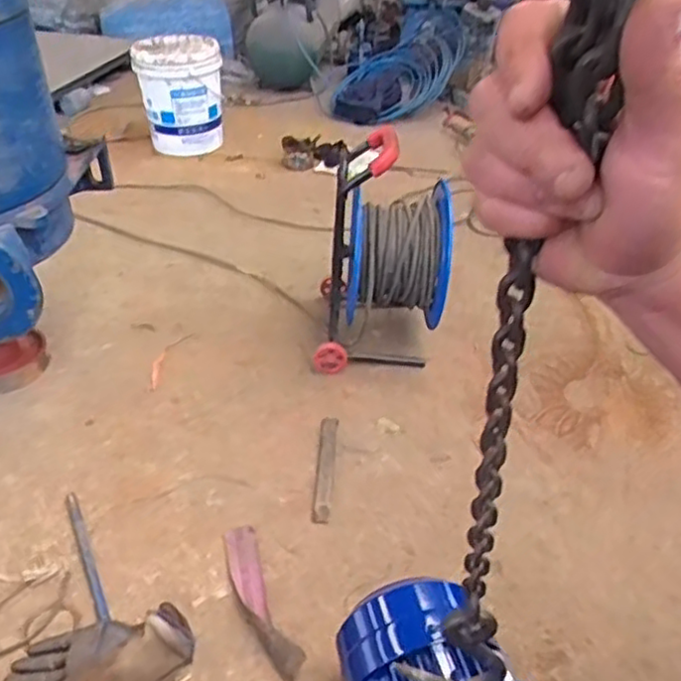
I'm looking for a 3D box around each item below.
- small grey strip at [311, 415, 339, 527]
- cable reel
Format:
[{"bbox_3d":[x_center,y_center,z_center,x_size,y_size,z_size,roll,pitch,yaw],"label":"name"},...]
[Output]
[{"bbox_3d":[-0.027,0.219,1.205,0.032,0.011,0.240,4,37,2],"label":"small grey strip"},{"bbox_3d":[0.089,-0.176,1.393,0.261,0.411,0.248,-1,38,-2],"label":"cable reel"}]

